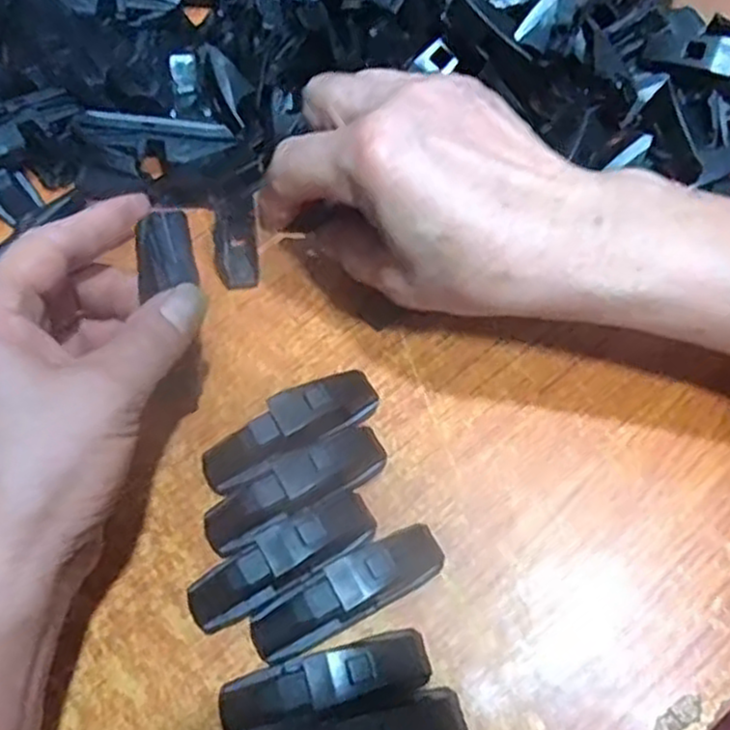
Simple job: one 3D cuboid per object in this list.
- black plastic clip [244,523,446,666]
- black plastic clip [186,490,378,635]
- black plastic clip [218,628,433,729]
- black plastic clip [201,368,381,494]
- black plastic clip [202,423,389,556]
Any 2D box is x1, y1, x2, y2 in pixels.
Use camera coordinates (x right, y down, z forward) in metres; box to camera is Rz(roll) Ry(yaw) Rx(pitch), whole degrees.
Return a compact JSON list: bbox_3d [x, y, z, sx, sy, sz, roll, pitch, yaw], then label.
[{"bbox_3d":[-0.006,0.084,0.280,0.075,0.022,0.021,-29,67,-9],"label":"black plastic clip"},{"bbox_3d":[-0.031,0.074,0.286,0.075,0.023,0.020,-29,67,-9],"label":"black plastic clip"},{"bbox_3d":[-0.014,0.112,0.267,0.074,0.025,0.021,-16,66,-4],"label":"black plastic clip"},{"bbox_3d":[-0.029,0.027,0.306,0.075,0.024,0.024,-30,67,-10],"label":"black plastic clip"},{"bbox_3d":[-0.027,0.048,0.296,0.075,0.023,0.021,-29,67,-9],"label":"black plastic clip"}]

